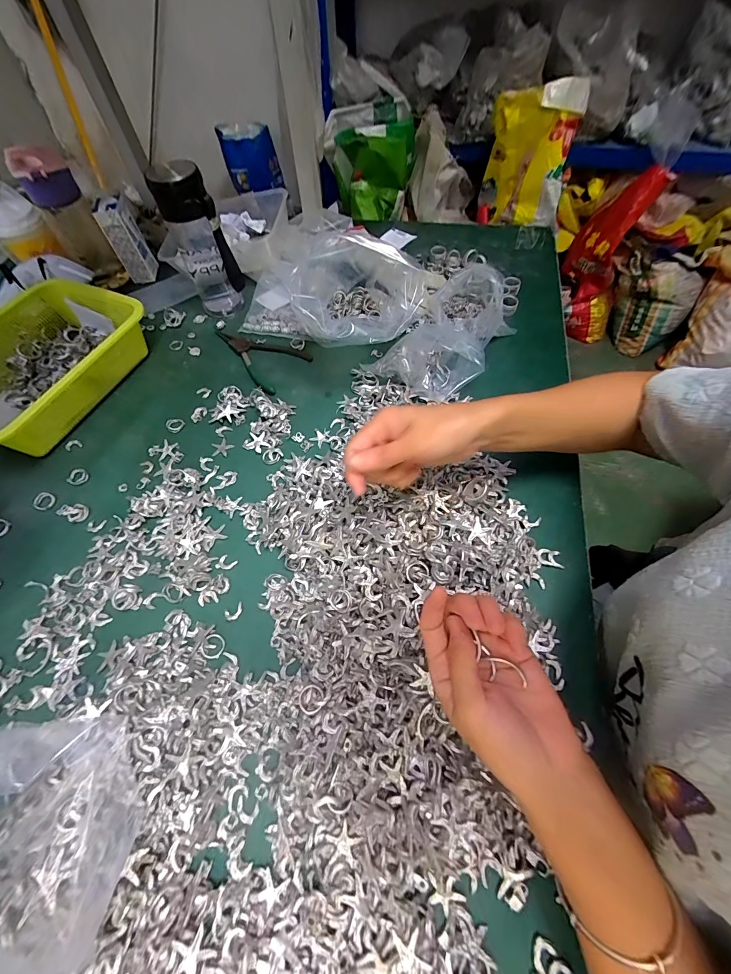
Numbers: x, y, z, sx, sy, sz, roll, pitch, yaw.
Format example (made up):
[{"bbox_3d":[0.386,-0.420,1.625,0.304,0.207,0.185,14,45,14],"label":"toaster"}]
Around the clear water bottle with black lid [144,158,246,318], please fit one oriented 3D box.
[{"bbox_3d":[-0.239,-0.351,0.521,0.067,0.190,0.062,-29,62,-13],"label":"clear water bottle with black lid"}]

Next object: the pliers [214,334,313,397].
[{"bbox_3d":[-0.168,-0.203,0.534,0.161,0.011,0.092,33,66,20],"label":"pliers"}]

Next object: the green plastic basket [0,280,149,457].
[{"bbox_3d":[-0.443,-0.160,0.482,0.175,0.081,0.254,17,62,12],"label":"green plastic basket"}]

